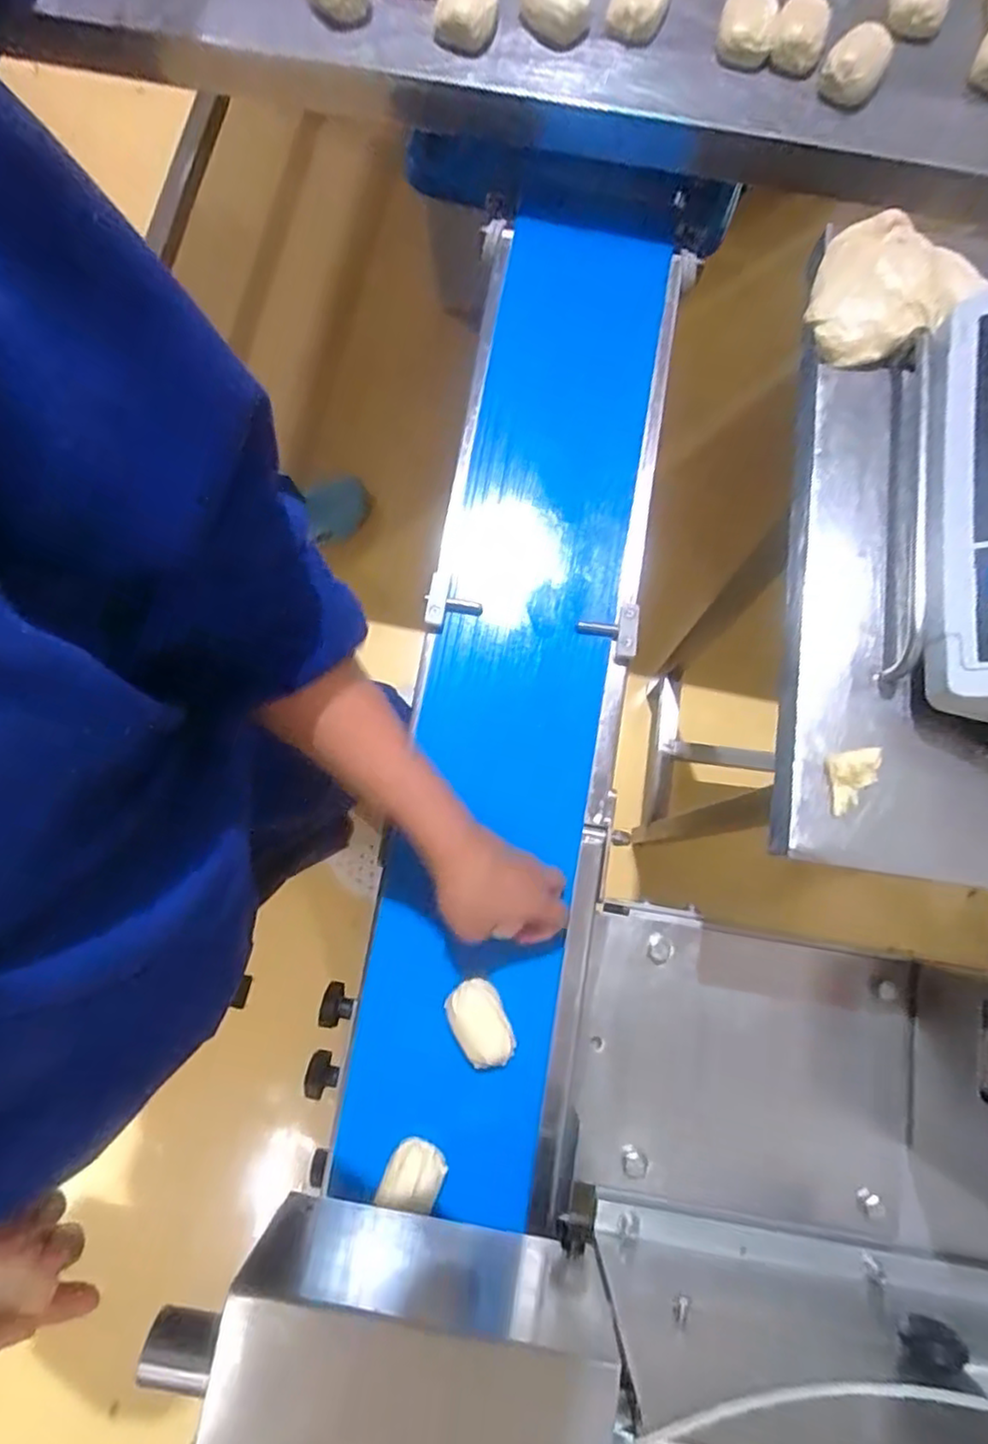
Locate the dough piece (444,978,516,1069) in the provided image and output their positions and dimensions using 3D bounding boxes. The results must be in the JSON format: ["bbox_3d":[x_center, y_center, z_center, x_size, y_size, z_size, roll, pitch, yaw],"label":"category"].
[{"bbox_3d":[-0.011,0.232,0.530,0.038,0.037,0.064,-26,80,-5],"label":"dough piece"}]

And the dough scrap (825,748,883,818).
[{"bbox_3d":[0.198,0.032,0.372,0.028,0.010,0.034,-6,79,-1],"label":"dough scrap"}]

